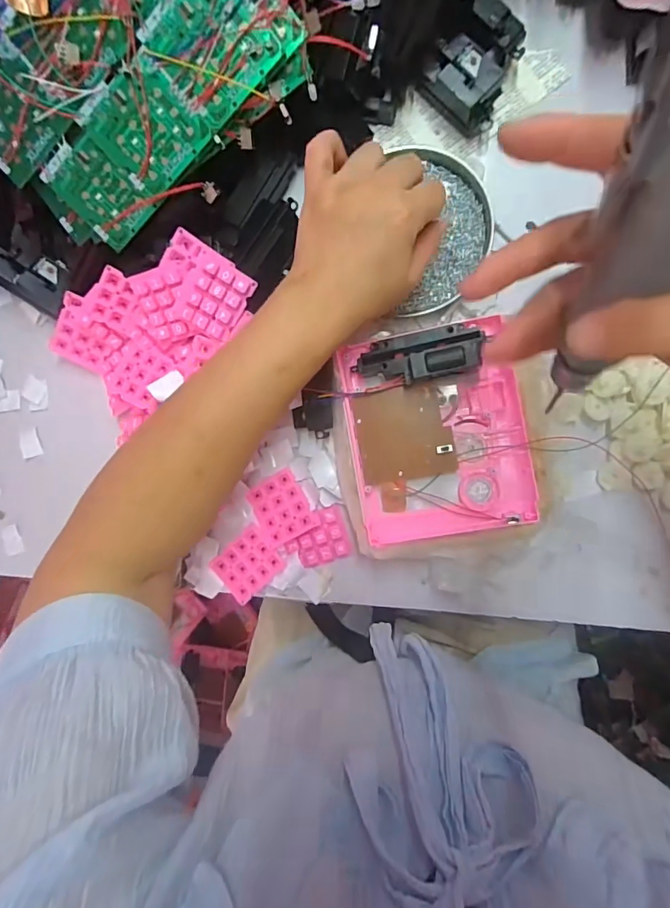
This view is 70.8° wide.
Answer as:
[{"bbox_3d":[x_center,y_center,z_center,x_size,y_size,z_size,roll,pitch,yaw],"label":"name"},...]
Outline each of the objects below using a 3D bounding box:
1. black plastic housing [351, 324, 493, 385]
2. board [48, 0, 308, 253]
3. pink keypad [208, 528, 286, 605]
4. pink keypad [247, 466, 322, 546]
[{"bbox_3d":[0.061,-0.074,0.355,0.096,0.019,0.035,-3,91,23],"label":"black plastic housing"},{"bbox_3d":[-0.125,-0.253,0.353,0.216,0.016,0.078,-36,115,21],"label":"board"},{"bbox_3d":[-0.080,0.101,0.429,0.059,0.008,0.048,-43,85,8],"label":"pink keypad"},{"bbox_3d":[-0.049,0.049,0.422,0.050,0.010,0.057,-32,87,8],"label":"pink keypad"}]

